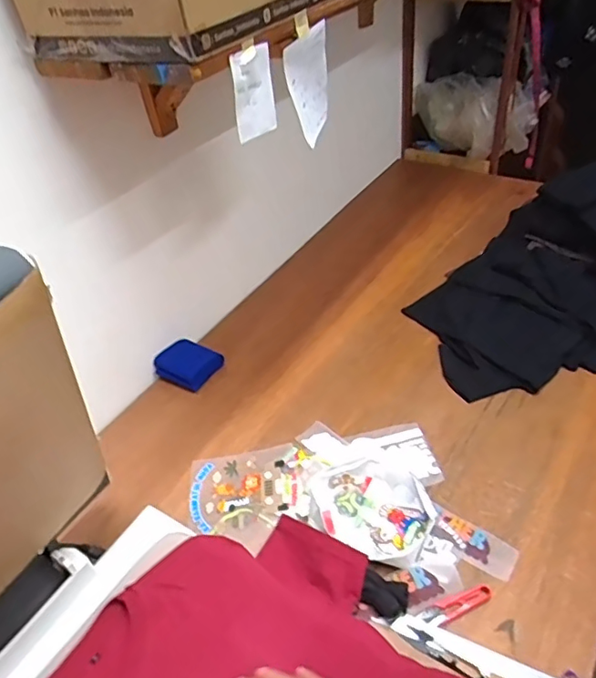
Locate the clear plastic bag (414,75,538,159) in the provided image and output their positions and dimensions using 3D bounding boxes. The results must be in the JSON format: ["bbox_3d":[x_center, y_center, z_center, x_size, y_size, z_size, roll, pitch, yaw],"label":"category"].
[{"bbox_3d":[0.540,-0.701,1.714,0.393,0.182,0.152,31,53,33],"label":"clear plastic bag"}]

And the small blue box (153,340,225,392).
[{"bbox_3d":[-0.238,0.053,1.177,0.120,0.051,0.114,19,48,26],"label":"small blue box"}]

